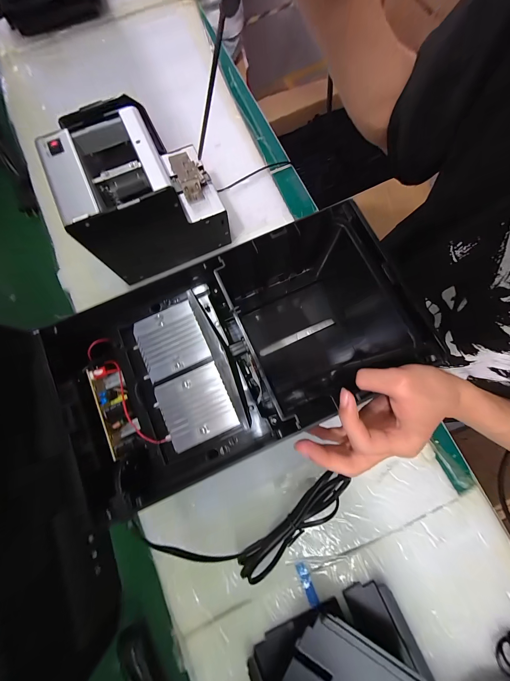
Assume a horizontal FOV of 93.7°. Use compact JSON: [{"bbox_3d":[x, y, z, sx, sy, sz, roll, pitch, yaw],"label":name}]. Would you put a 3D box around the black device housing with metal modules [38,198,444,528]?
[{"bbox_3d":[-0.021,0.013,0.292,0.361,0.139,0.218,-23,80,-4],"label":"black device housing with metal modules"}]

